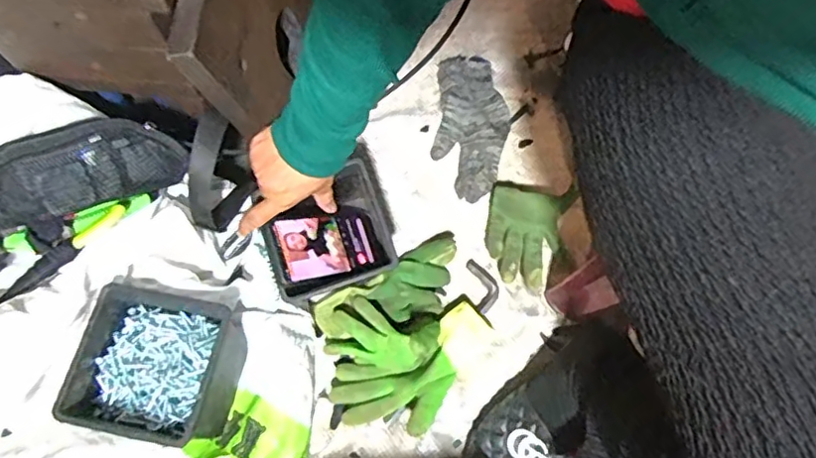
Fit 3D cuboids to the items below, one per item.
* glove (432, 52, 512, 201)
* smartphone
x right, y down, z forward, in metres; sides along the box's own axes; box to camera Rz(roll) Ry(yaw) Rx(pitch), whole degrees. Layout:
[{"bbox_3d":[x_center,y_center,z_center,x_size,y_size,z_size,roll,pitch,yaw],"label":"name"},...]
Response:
[{"bbox_3d":[0.080,-0.132,0.784,0.090,0.040,0.203,5,73,1],"label":"glove"},{"bbox_3d":[-0.089,0.015,0.678,0.145,0.011,0.079,-13,82,-47],"label":"smartphone"}]

